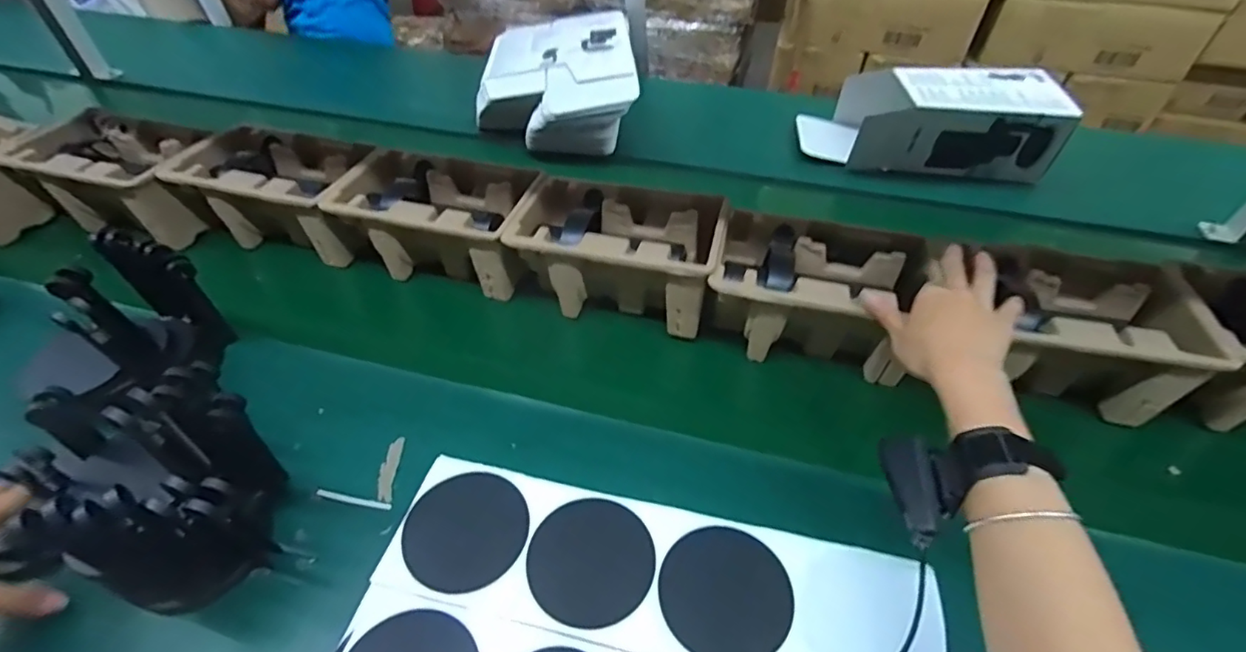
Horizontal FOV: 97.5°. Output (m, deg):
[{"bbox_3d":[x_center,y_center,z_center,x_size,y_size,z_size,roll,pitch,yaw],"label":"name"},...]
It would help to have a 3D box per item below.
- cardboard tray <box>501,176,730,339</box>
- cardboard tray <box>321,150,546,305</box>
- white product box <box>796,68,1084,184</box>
[{"bbox_3d":[-0.004,-0.083,0.630,0.223,0.100,0.142,10,46,9],"label":"cardboard tray"},{"bbox_3d":[-0.228,-0.127,0.675,0.237,0.103,0.135,12,47,10],"label":"cardboard tray"},{"bbox_3d":[0.478,-0.331,0.867,0.350,0.103,0.152,6,46,5],"label":"white product box"}]

